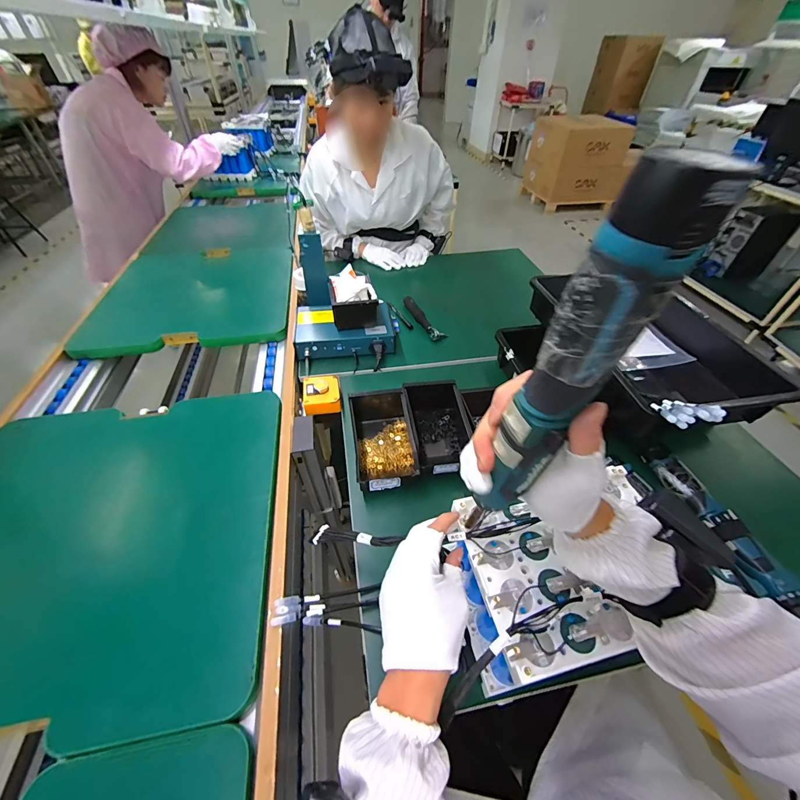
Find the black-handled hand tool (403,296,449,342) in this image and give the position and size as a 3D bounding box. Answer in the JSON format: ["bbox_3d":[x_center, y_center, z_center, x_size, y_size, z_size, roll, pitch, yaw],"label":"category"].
[{"bbox_3d":[0.064,-0.226,0.937,0.043,0.023,0.209,-15,48,-15],"label":"black-handled hand tool"}]

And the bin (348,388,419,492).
[{"bbox_3d":[-0.032,0.063,0.625,0.102,0.074,0.197,-6,47,-7],"label":"bin"}]

